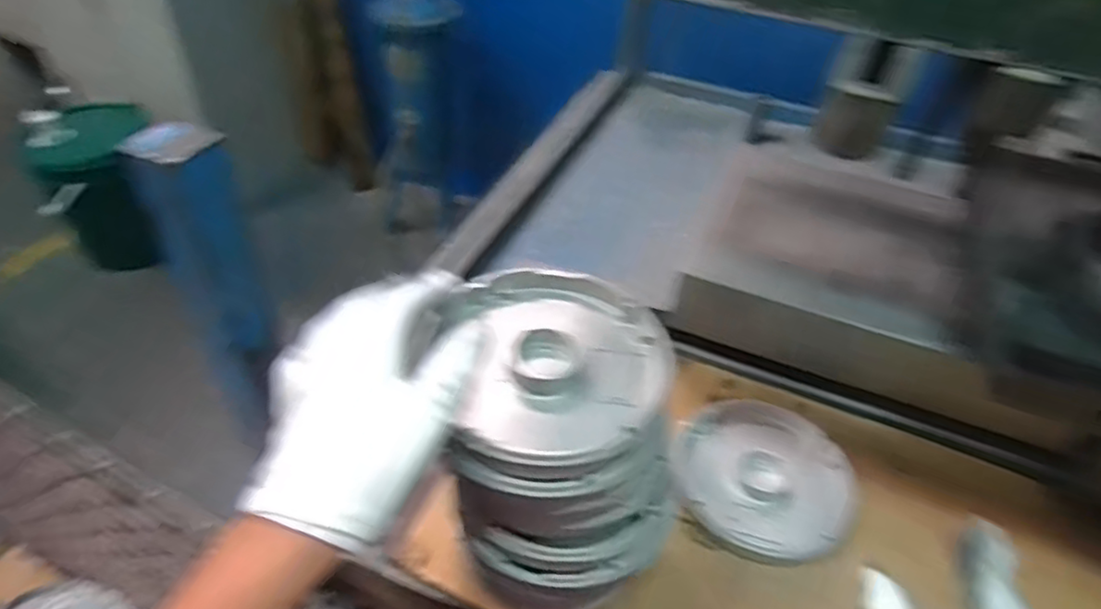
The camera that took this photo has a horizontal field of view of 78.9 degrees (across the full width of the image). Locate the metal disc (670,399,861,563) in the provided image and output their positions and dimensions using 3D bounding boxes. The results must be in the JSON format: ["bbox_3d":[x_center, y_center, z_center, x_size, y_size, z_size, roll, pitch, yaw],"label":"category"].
[{"bbox_3d":[0.173,0.137,0.547,0.139,0.018,0.138,3,44,-2],"label":"metal disc"}]

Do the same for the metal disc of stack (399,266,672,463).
[{"bbox_3d":[0.004,0.030,0.387,0.132,0.022,0.130,3,44,-2],"label":"metal disc of stack"}]

